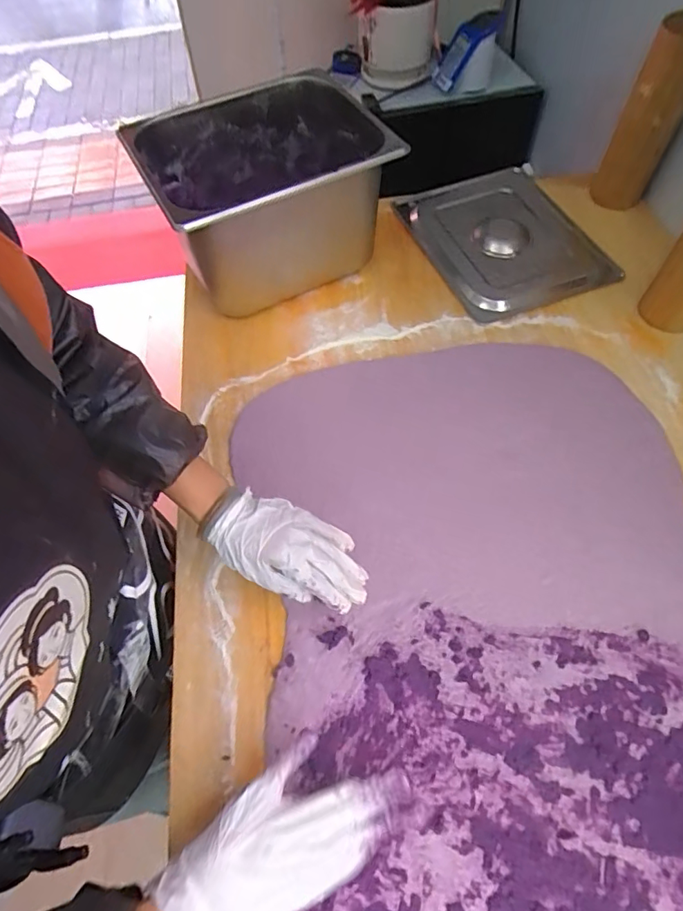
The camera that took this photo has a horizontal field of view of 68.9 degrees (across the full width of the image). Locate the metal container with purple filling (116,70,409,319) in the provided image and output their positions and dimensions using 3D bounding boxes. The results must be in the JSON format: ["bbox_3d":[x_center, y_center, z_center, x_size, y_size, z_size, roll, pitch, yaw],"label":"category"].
[{"bbox_3d":[-0.103,-0.370,0.727,0.310,0.199,0.262,-26,63,-12],"label":"metal container with purple filling"}]

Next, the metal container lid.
[{"bbox_3d":[0.258,-0.362,0.816,0.258,0.030,0.318,-22,62,-10],"label":"metal container lid"}]

